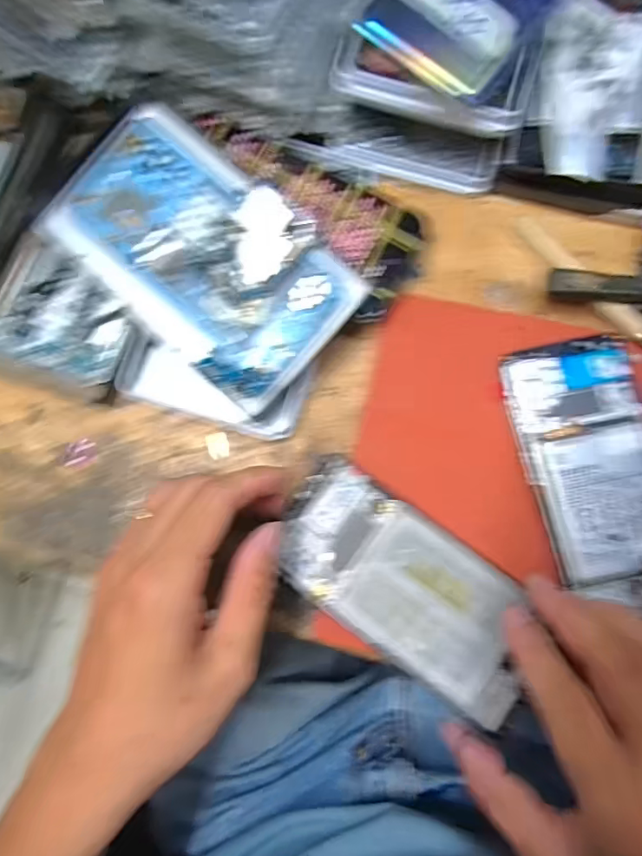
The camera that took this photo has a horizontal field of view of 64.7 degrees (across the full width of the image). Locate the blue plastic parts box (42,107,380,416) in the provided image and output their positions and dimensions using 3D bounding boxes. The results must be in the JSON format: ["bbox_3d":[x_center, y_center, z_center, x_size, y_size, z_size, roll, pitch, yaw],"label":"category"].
[{"bbox_3d":[-0.065,-0.097,0.282,0.170,0.021,0.098,41,83,8],"label":"blue plastic parts box"}]

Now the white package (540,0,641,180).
[{"bbox_3d":[0.152,-0.187,0.280,0.061,0.022,0.089,11,86,3],"label":"white package"}]

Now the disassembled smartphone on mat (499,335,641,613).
[{"bbox_3d":[0.151,0.025,0.275,0.072,0.007,0.150,-11,77,0],"label":"disassembled smartphone on mat"}]

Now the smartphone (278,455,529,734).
[{"bbox_3d":[0.045,0.081,0.268,0.146,0.005,0.070,34,82,9],"label":"smartphone"}]

